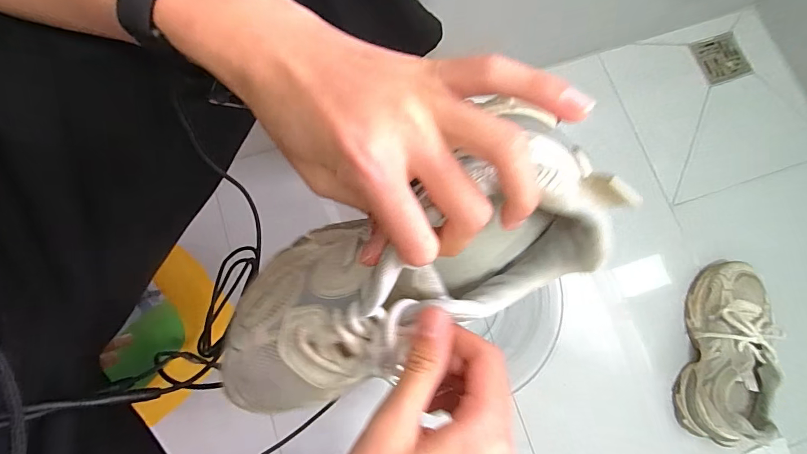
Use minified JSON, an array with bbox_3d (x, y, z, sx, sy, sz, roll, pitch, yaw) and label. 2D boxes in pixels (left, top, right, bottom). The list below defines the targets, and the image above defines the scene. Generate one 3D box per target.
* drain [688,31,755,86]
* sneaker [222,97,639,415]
[{"bbox_3d":[0.655,-0.346,0.828,0.099,0.008,0.099,-18,80,-2],"label":"drain"},{"bbox_3d":[-0.012,0.035,0.239,0.257,0.110,0.110,-21,80,13],"label":"sneaker"}]

